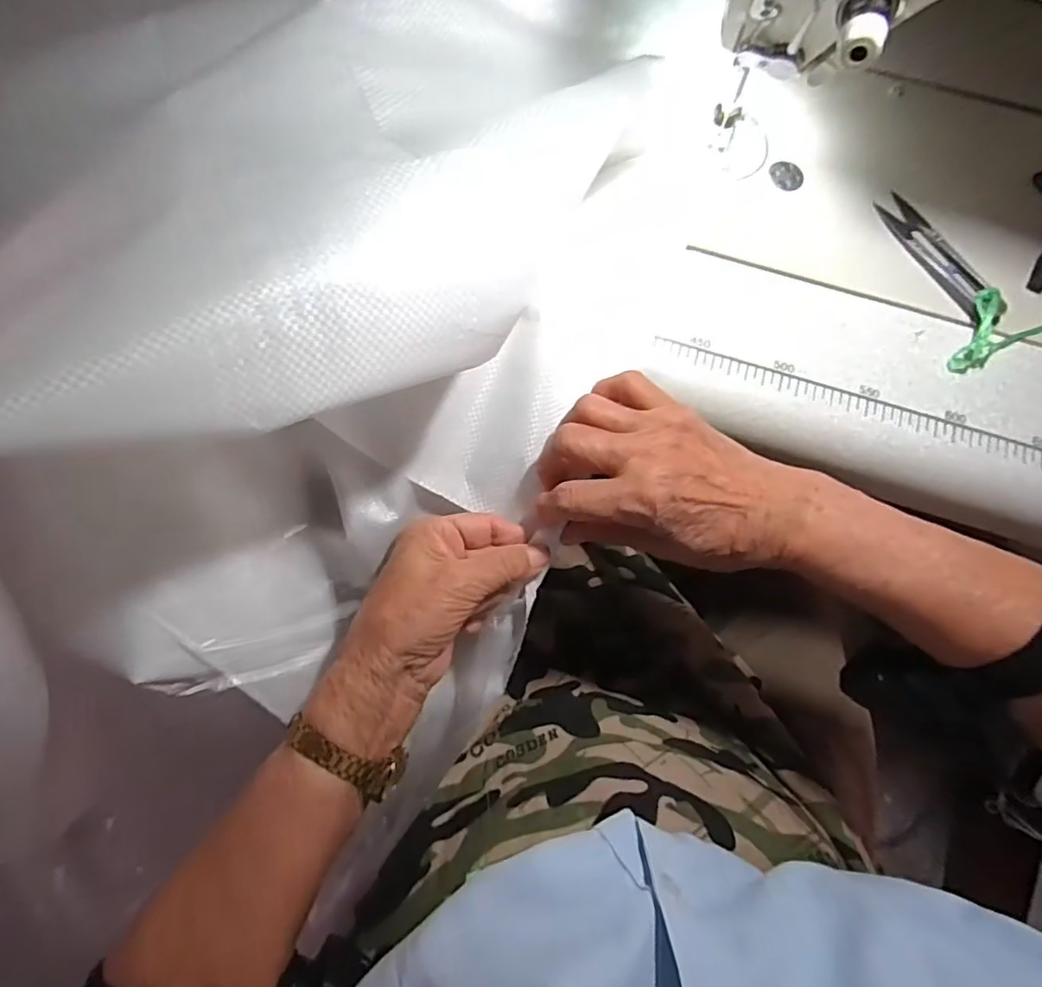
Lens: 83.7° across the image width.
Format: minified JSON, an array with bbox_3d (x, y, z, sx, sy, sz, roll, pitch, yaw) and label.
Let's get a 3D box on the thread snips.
[{"bbox_3d":[0.258,-0.146,0.358,0.022,0.009,0.102,-25,76,-8],"label":"thread snips"}]

